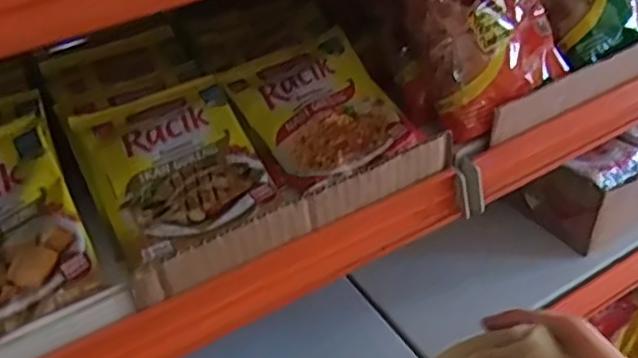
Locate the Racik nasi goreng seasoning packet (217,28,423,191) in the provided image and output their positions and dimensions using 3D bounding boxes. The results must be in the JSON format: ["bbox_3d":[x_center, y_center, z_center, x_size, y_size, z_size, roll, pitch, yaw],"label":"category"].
[{"bbox_3d":[0.000,-0.053,0.453,0.096,0.013,0.122,-25,59,-18],"label":"Racik nasi goreng seasoning packet"}]

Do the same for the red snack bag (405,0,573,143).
[{"bbox_3d":[0.114,-0.105,0.463,0.113,0.118,0.045,-27,8,-20],"label":"red snack bag"}]

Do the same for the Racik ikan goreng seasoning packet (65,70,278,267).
[{"bbox_3d":[-0.093,-0.012,0.422,0.102,0.007,0.127,-21,57,-20],"label":"Racik ikan goreng seasoning packet"}]

